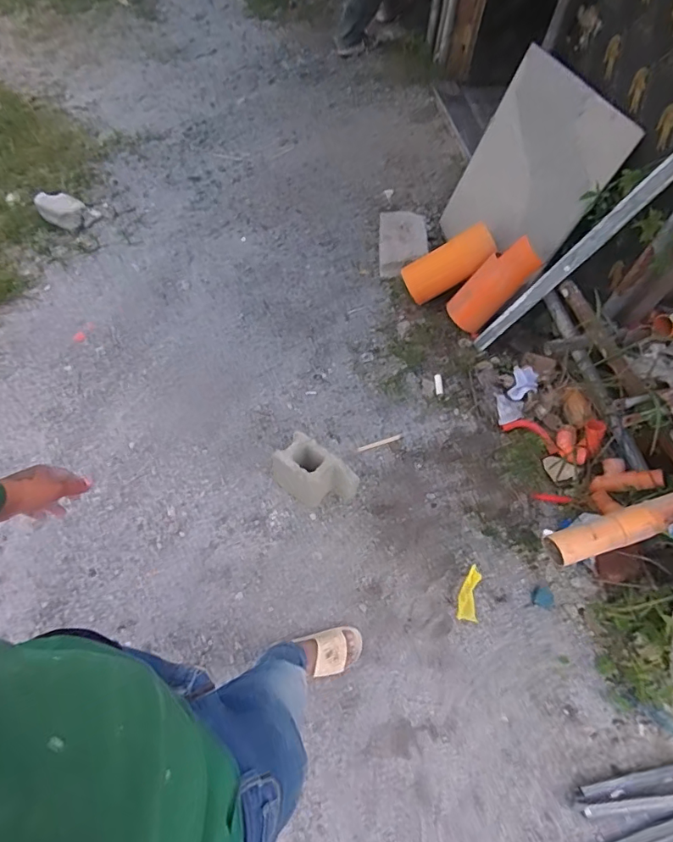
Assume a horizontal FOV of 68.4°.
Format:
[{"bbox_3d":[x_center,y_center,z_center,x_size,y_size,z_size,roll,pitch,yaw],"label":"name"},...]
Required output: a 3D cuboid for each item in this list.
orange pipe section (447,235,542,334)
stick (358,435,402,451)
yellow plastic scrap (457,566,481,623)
[{"bbox_3d":[0.573,-0.497,1.837,0.121,0.398,0.126,3,57,-35],"label":"orange pipe section"},{"bbox_3d":[0.153,0.079,1.752,0.165,0.009,0.018,-18,64,-10],"label":"stick"},{"bbox_3d":[0.411,0.529,1.521,0.059,0.023,0.160,16,64,4],"label":"yellow plastic scrap"}]

